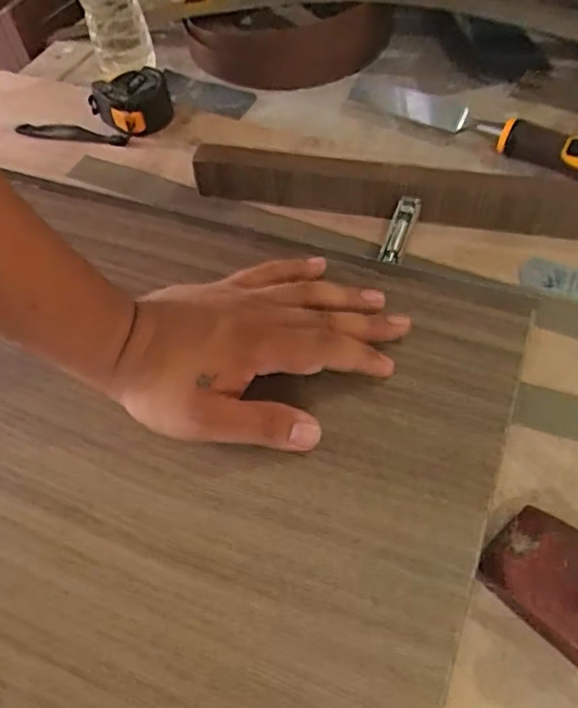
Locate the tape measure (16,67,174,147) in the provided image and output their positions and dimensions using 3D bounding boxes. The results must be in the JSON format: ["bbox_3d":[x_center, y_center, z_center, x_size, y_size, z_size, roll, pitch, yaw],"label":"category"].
[{"bbox_3d":[-0.177,-0.211,0.534,0.147,0.042,0.054,-13,52,9],"label":"tape measure"}]

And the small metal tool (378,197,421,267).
[{"bbox_3d":[0.077,-0.084,0.417,0.017,0.014,0.052,18,72,16],"label":"small metal tool"}]

